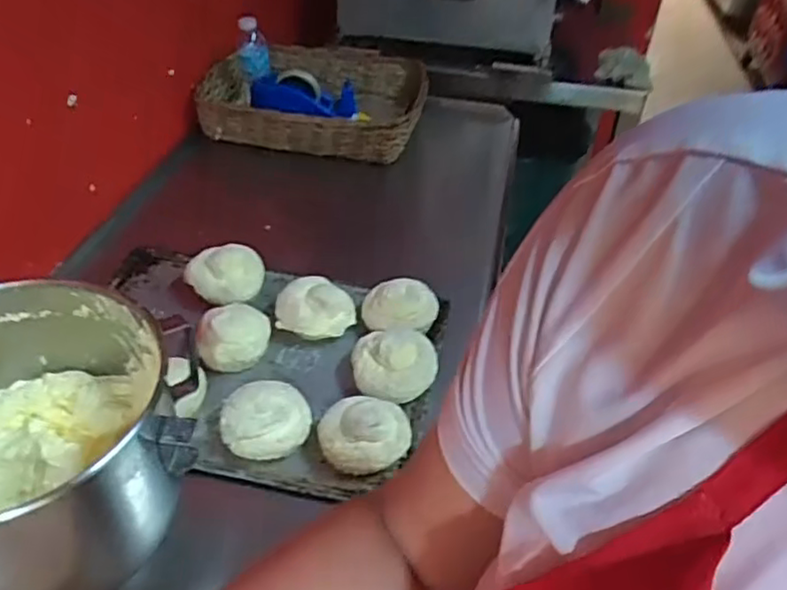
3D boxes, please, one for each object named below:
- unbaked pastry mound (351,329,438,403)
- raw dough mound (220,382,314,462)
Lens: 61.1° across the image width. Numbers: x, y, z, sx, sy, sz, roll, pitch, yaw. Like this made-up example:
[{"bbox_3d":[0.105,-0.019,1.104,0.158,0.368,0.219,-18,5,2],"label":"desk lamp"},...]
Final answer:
[{"bbox_3d":[0.002,0.071,0.759,0.098,0.049,0.089,2,40,-1],"label":"unbaked pastry mound"},{"bbox_3d":[-0.135,0.129,0.709,0.091,0.061,0.081,-8,42,-13],"label":"raw dough mound"}]

